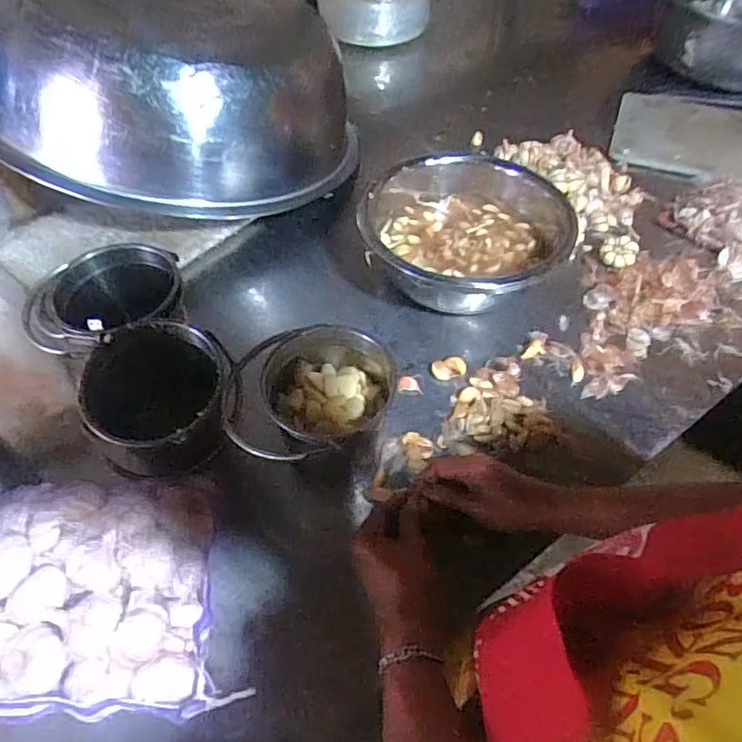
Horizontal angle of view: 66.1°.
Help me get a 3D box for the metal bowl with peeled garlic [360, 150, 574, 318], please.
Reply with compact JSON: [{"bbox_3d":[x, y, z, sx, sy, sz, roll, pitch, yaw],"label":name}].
[{"bbox_3d":[0.127,-0.188,0.815,0.276,0.131,0.286,0,51,0],"label":"metal bowl with peeled garlic"}]

